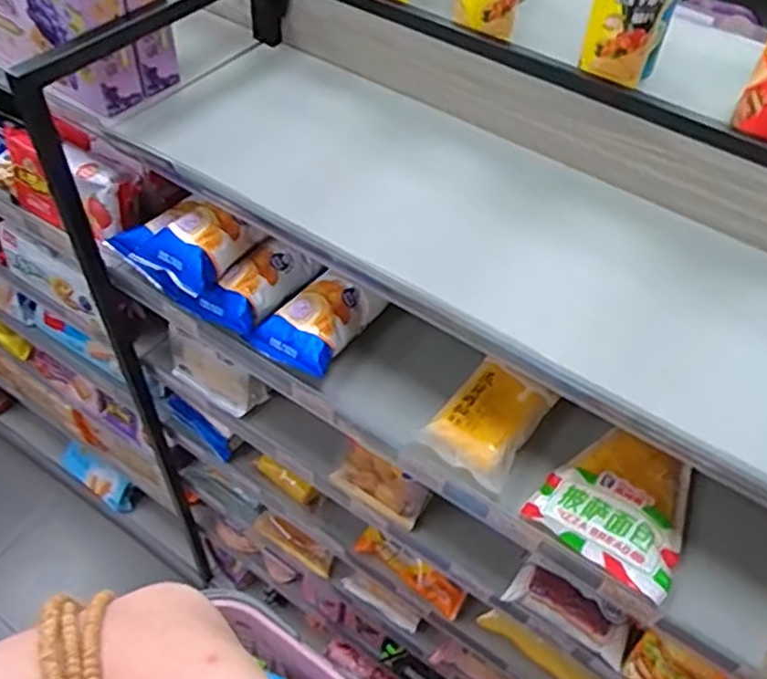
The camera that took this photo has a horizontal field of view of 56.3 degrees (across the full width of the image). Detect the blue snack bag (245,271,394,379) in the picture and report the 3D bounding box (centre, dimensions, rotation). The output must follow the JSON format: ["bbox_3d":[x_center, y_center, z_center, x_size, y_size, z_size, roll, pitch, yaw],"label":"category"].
[{"bbox_3d":[-0.071,-0.025,0.784,0.091,0.044,0.120,28,55,18],"label":"blue snack bag"}]

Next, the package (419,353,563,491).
[{"bbox_3d":[0.110,0.081,0.725,0.088,0.039,0.123,35,57,22],"label":"package"}]

